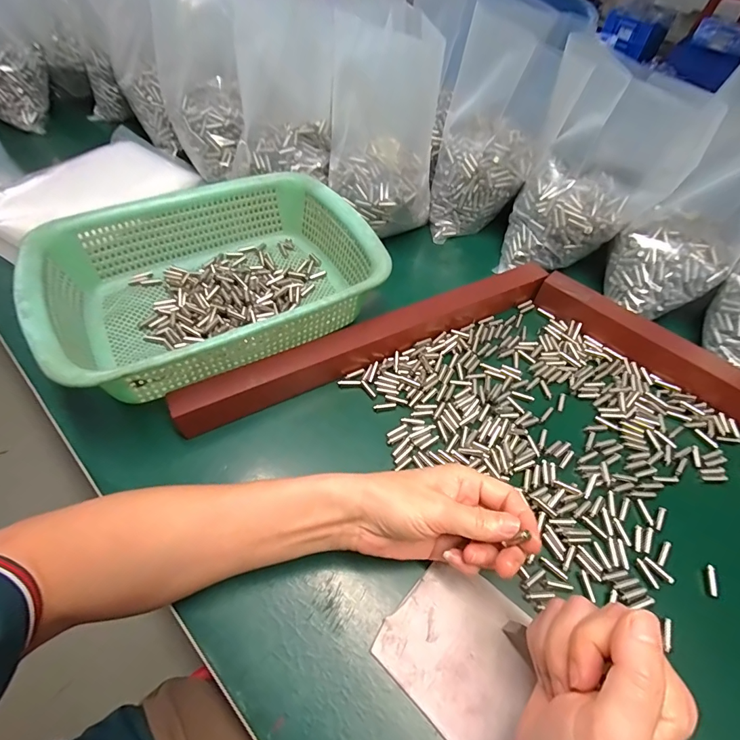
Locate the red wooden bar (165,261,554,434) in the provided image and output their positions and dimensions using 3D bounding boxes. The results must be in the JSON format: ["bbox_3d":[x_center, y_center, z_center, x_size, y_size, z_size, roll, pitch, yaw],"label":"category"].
[{"bbox_3d":[0.012,-0.034,0.390,0.387,0.039,0.031,-23,60,-17],"label":"red wooden bar"}]

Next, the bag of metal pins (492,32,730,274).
[{"bbox_3d":[0.242,-0.211,0.436,0.133,0.194,0.097,13,56,6],"label":"bag of metal pins"}]

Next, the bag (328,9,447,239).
[{"bbox_3d":[0.015,-0.263,0.454,0.122,0.190,0.111,3,55,0],"label":"bag"}]

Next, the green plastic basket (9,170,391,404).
[{"bbox_3d":[-0.150,-0.094,0.394,0.291,0.081,0.227,-30,62,-21],"label":"green plastic basket"}]

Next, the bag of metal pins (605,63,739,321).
[{"bbox_3d":[0.321,-0.150,0.388,0.097,0.207,0.105,36,61,20],"label":"bag of metal pins"}]

